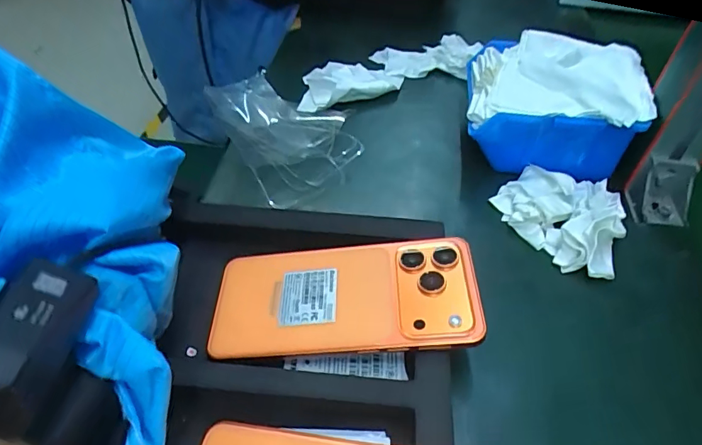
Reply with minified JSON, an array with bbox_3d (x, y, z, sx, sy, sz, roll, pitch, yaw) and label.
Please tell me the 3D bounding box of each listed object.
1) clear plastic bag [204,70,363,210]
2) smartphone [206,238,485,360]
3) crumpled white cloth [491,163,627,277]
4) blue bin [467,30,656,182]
[{"bbox_3d":[-0.061,-0.087,0.447,0.106,0.033,0.163,-22,53,-20],"label":"clear plastic bag"},{"bbox_3d":[-0.007,0.047,0.291,0.163,0.009,0.074,-6,49,8],"label":"smartphone"},{"bbox_3d":[0.169,-0.008,0.359,0.077,0.033,0.097,-26,55,-23],"label":"crumpled white cloth"},{"bbox_3d":[0.173,-0.107,0.411,0.138,0.066,0.116,11,49,7],"label":"blue bin"}]

